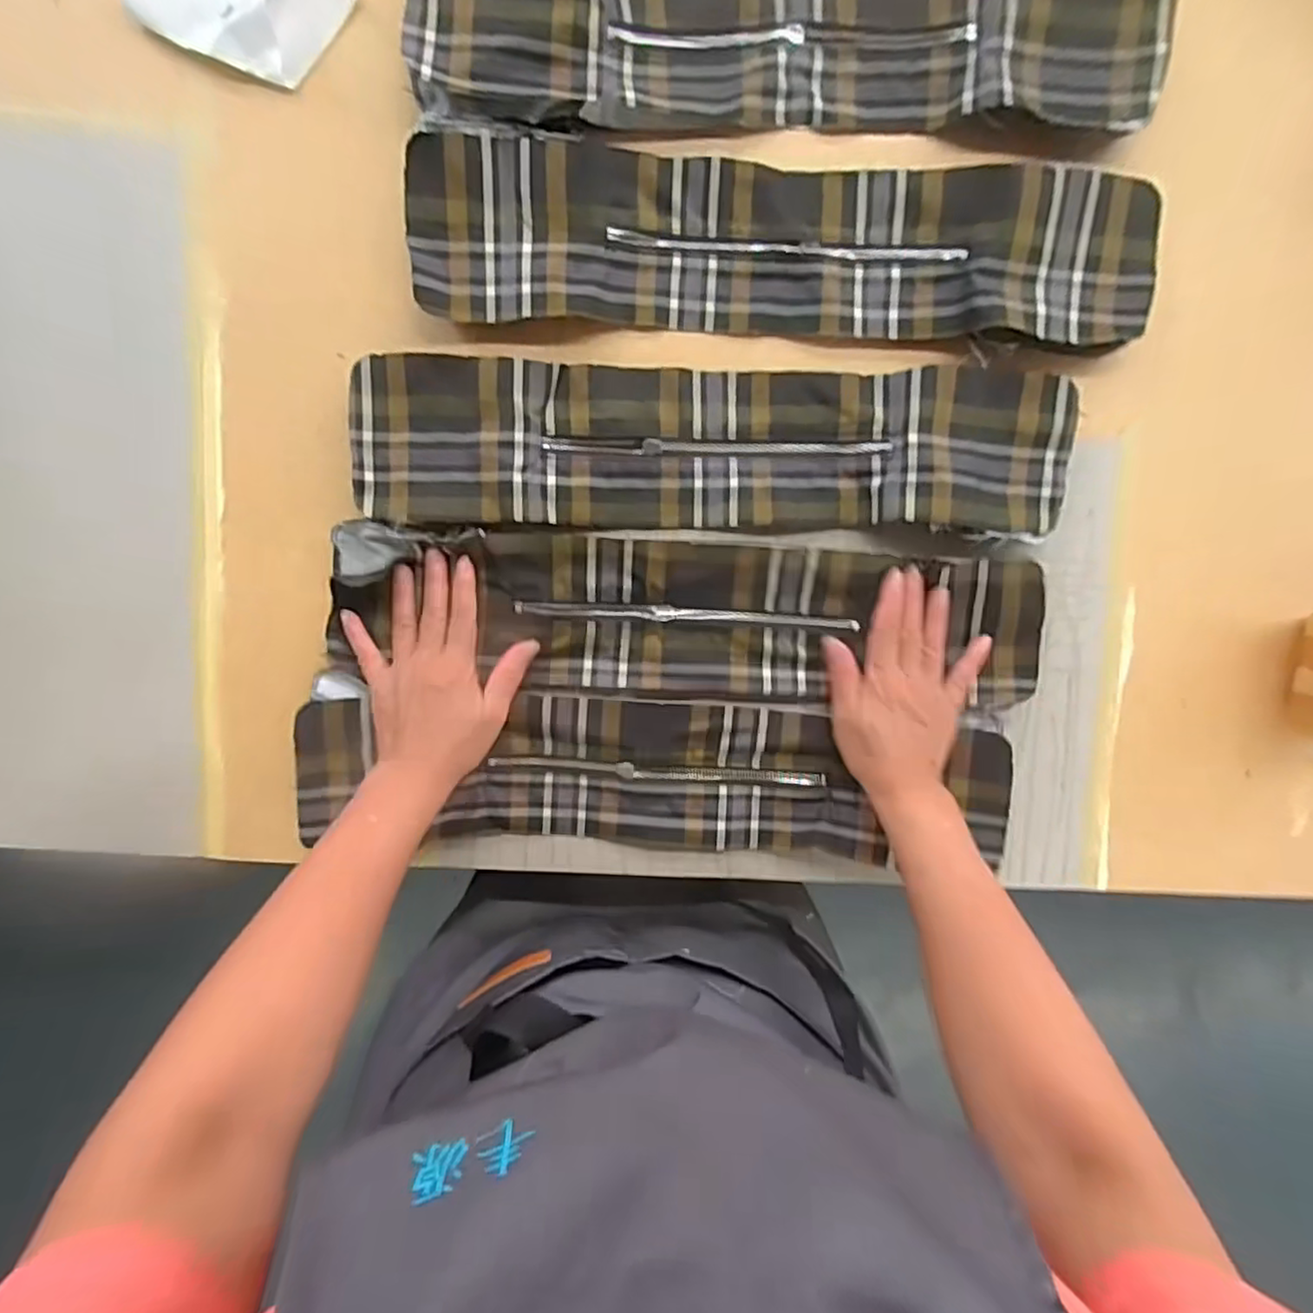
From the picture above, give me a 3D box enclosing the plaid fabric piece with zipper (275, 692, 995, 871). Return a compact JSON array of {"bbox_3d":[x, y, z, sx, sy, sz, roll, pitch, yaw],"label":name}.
[{"bbox_3d":[0.000,0.096,0.524,0.530,0.029,0.114,3,96,-2],"label":"plaid fabric piece with zipper"}]

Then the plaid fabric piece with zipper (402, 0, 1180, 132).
[{"bbox_3d":[0.095,-0.440,0.471,0.526,0.034,0.130,-2,96,-3],"label":"plaid fabric piece with zipper"}]

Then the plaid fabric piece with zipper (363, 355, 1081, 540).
[{"bbox_3d":[0.045,-0.156,0.499,0.524,0.025,0.117,1,96,-3],"label":"plaid fabric piece with zipper"}]

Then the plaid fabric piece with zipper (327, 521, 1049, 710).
[{"bbox_3d":[0.025,-0.026,0.509,0.521,0.027,0.116,4,96,-2],"label":"plaid fabric piece with zipper"}]

